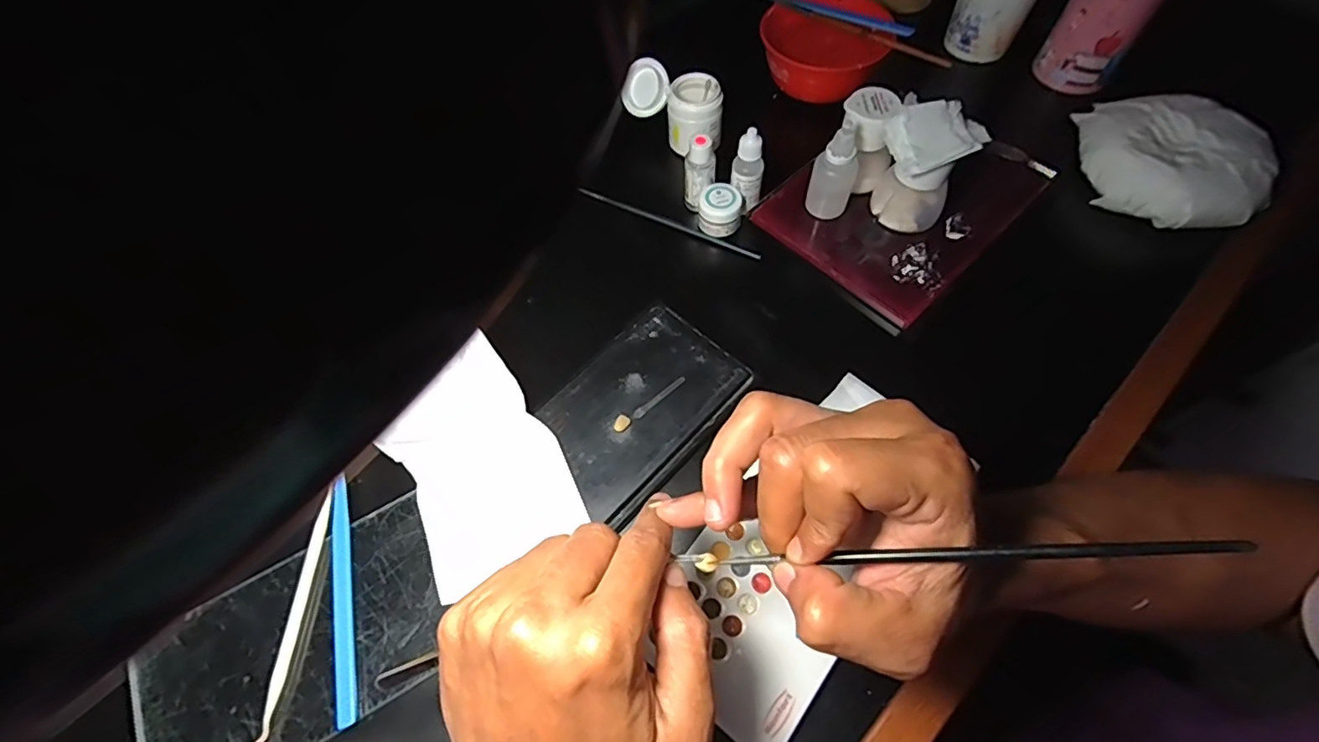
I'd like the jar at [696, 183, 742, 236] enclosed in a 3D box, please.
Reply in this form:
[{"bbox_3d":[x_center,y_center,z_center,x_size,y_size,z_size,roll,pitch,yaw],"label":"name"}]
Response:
[{"bbox_3d":[0.046,-0.124,0.434,0.032,0.024,0.031,0,62,1],"label":"jar"}]

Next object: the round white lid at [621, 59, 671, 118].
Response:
[{"bbox_3d":[-0.012,-0.234,0.471,0.045,0.004,0.043,11,109,34],"label":"round white lid"}]

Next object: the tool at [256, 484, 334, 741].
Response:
[{"bbox_3d":[-0.201,0.131,0.318,0.007,0.005,0.132,-1,62,0],"label":"tool"}]

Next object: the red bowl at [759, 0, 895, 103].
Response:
[{"bbox_3d":[0.140,-0.277,0.491,0.106,0.053,0.088,16,64,9],"label":"red bowl"}]

